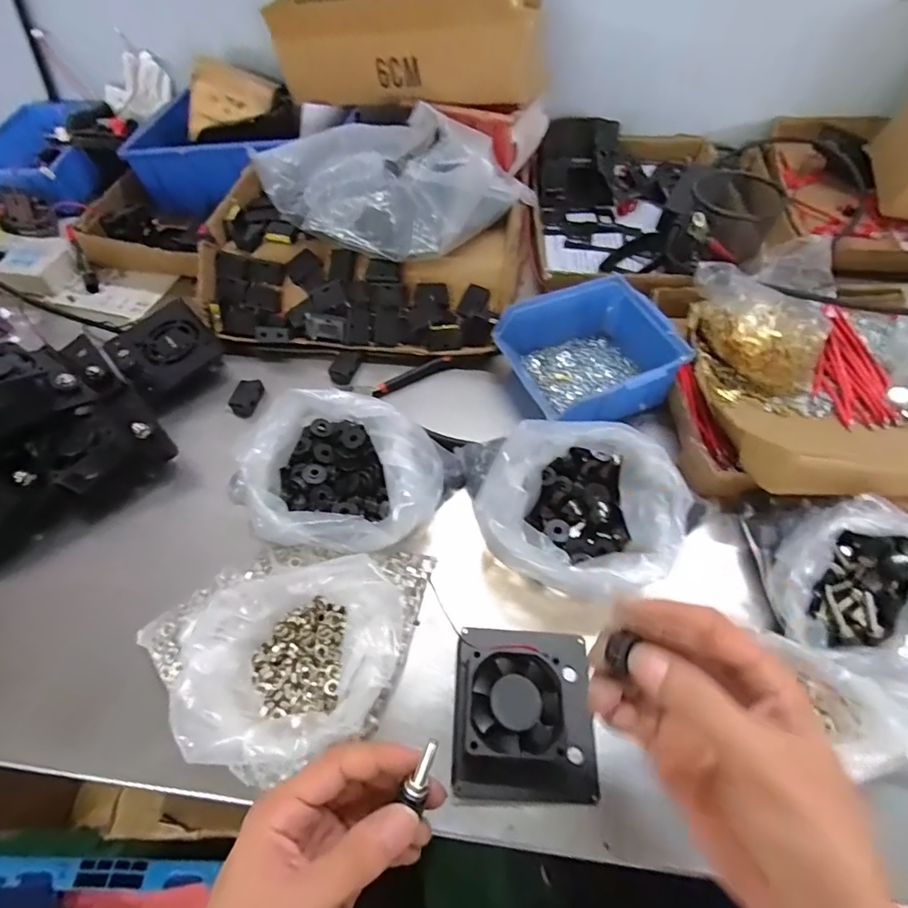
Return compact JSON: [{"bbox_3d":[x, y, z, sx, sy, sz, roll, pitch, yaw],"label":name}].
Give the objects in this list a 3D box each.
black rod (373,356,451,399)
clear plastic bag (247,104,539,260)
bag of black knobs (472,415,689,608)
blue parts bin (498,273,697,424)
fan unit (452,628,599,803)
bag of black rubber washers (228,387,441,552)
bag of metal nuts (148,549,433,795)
[{"bbox_3d":[-0.041,-0.075,0.500,0.083,0.014,0.012,-28,59,-17],"label":"black rod"},{"bbox_3d":[-0.046,-0.258,0.509,0.253,0.108,0.129,-1,55,1],"label":"clear plastic bag"},{"bbox_3d":[0.095,0.041,0.373,0.138,0.071,0.133,25,59,17],"label":"bag of black knobs"},{"bbox_3d":[0.123,-0.089,0.472,0.131,0.063,0.125,-20,57,-12],"label":"blue parts bin"},{"bbox_3d":[0.045,0.159,0.324,0.087,0.036,0.096,1,55,3],"label":"fan unit"},{"bbox_3d":[-0.080,0.015,0.389,0.136,0.072,0.120,13,56,10],"label":"bag of black rubber washers"},{"bbox_3d":[-0.092,0.114,0.330,0.118,0.071,0.164,15,57,12],"label":"bag of metal nuts"}]

